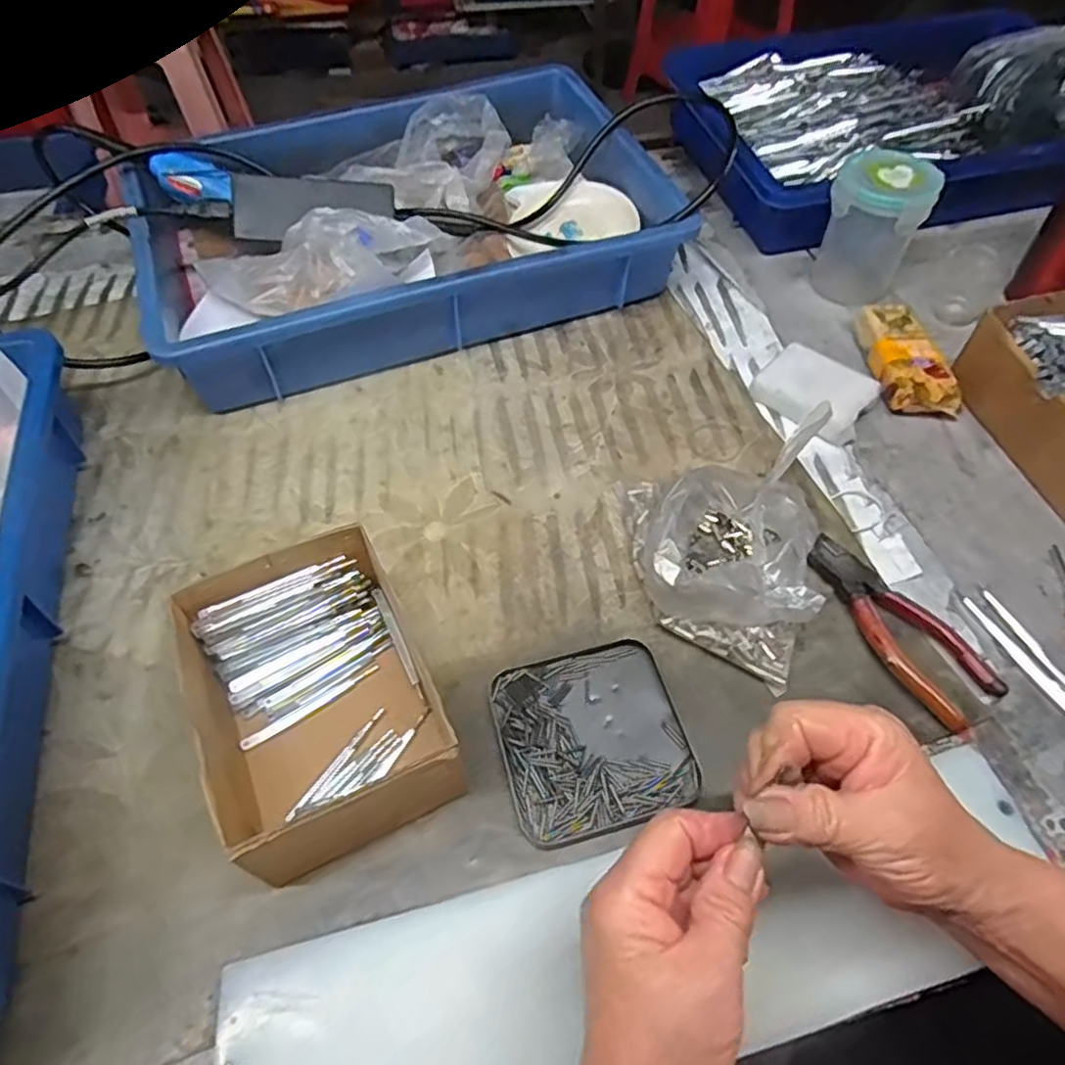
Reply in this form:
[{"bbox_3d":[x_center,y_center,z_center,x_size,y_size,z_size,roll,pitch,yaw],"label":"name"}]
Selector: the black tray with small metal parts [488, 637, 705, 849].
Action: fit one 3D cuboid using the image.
[{"bbox_3d":[0.034,0.116,0.400,0.102,0.013,0.102,-13,56,-9],"label":"black tray with small metal parts"}]

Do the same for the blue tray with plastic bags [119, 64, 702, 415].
[{"bbox_3d":[-0.108,-0.270,0.606,0.426,0.084,0.259,-19,57,-13],"label":"blue tray with plastic bags"}]

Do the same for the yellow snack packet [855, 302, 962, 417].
[{"bbox_3d":[0.295,-0.137,0.564,0.051,0.031,0.108,-7,55,-6],"label":"yellow snack packet"}]

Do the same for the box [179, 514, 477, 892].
[{"bbox_3d":[-0.114,0.088,0.382,0.115,0.073,0.161,-23,58,-16],"label":"box"}]

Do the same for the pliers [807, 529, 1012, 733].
[{"bbox_3d":[0.224,0.054,0.433,0.050,0.012,0.132,-24,58,-16],"label":"pliers"}]

